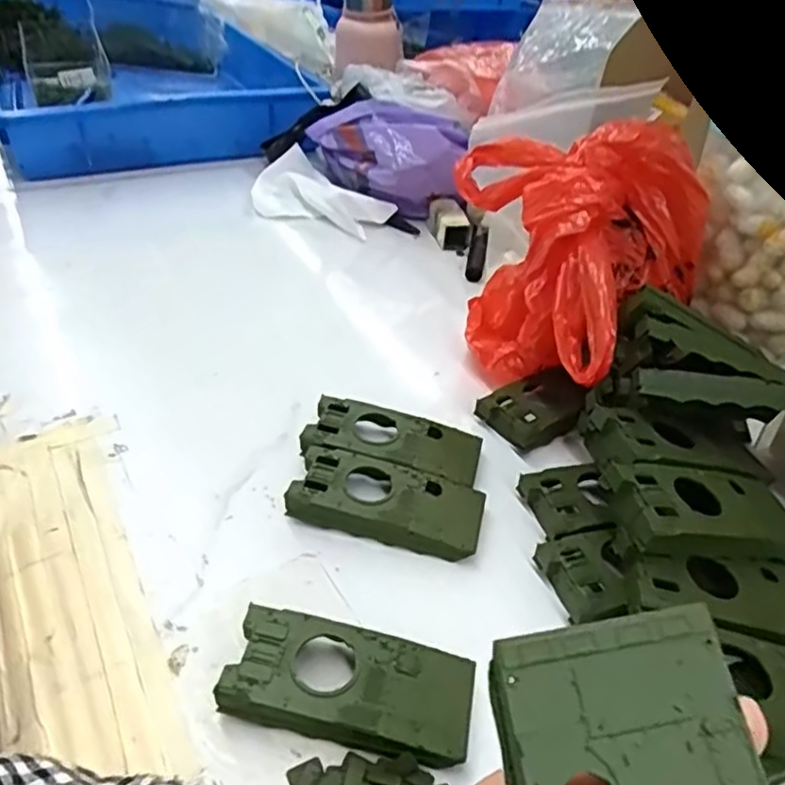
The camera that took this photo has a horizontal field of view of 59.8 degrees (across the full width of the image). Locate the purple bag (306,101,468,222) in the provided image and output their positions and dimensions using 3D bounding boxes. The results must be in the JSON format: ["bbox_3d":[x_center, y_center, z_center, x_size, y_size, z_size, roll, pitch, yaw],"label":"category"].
[{"bbox_3d":[-0.003,-0.240,0.692,0.082,0.091,0.168,-25,48,-34],"label":"purple bag"}]

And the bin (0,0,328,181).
[{"bbox_3d":[-0.335,-0.426,0.875,0.331,0.112,0.477,-16,44,-20],"label":"bin"}]

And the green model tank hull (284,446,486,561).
[{"bbox_3d":[-0.002,0.058,0.377,0.102,0.014,0.049,13,40,9],"label":"green model tank hull"}]

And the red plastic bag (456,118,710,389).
[{"bbox_3d":[0.103,-0.092,0.454,0.158,0.149,0.134,31,45,28],"label":"red plastic bag"}]

